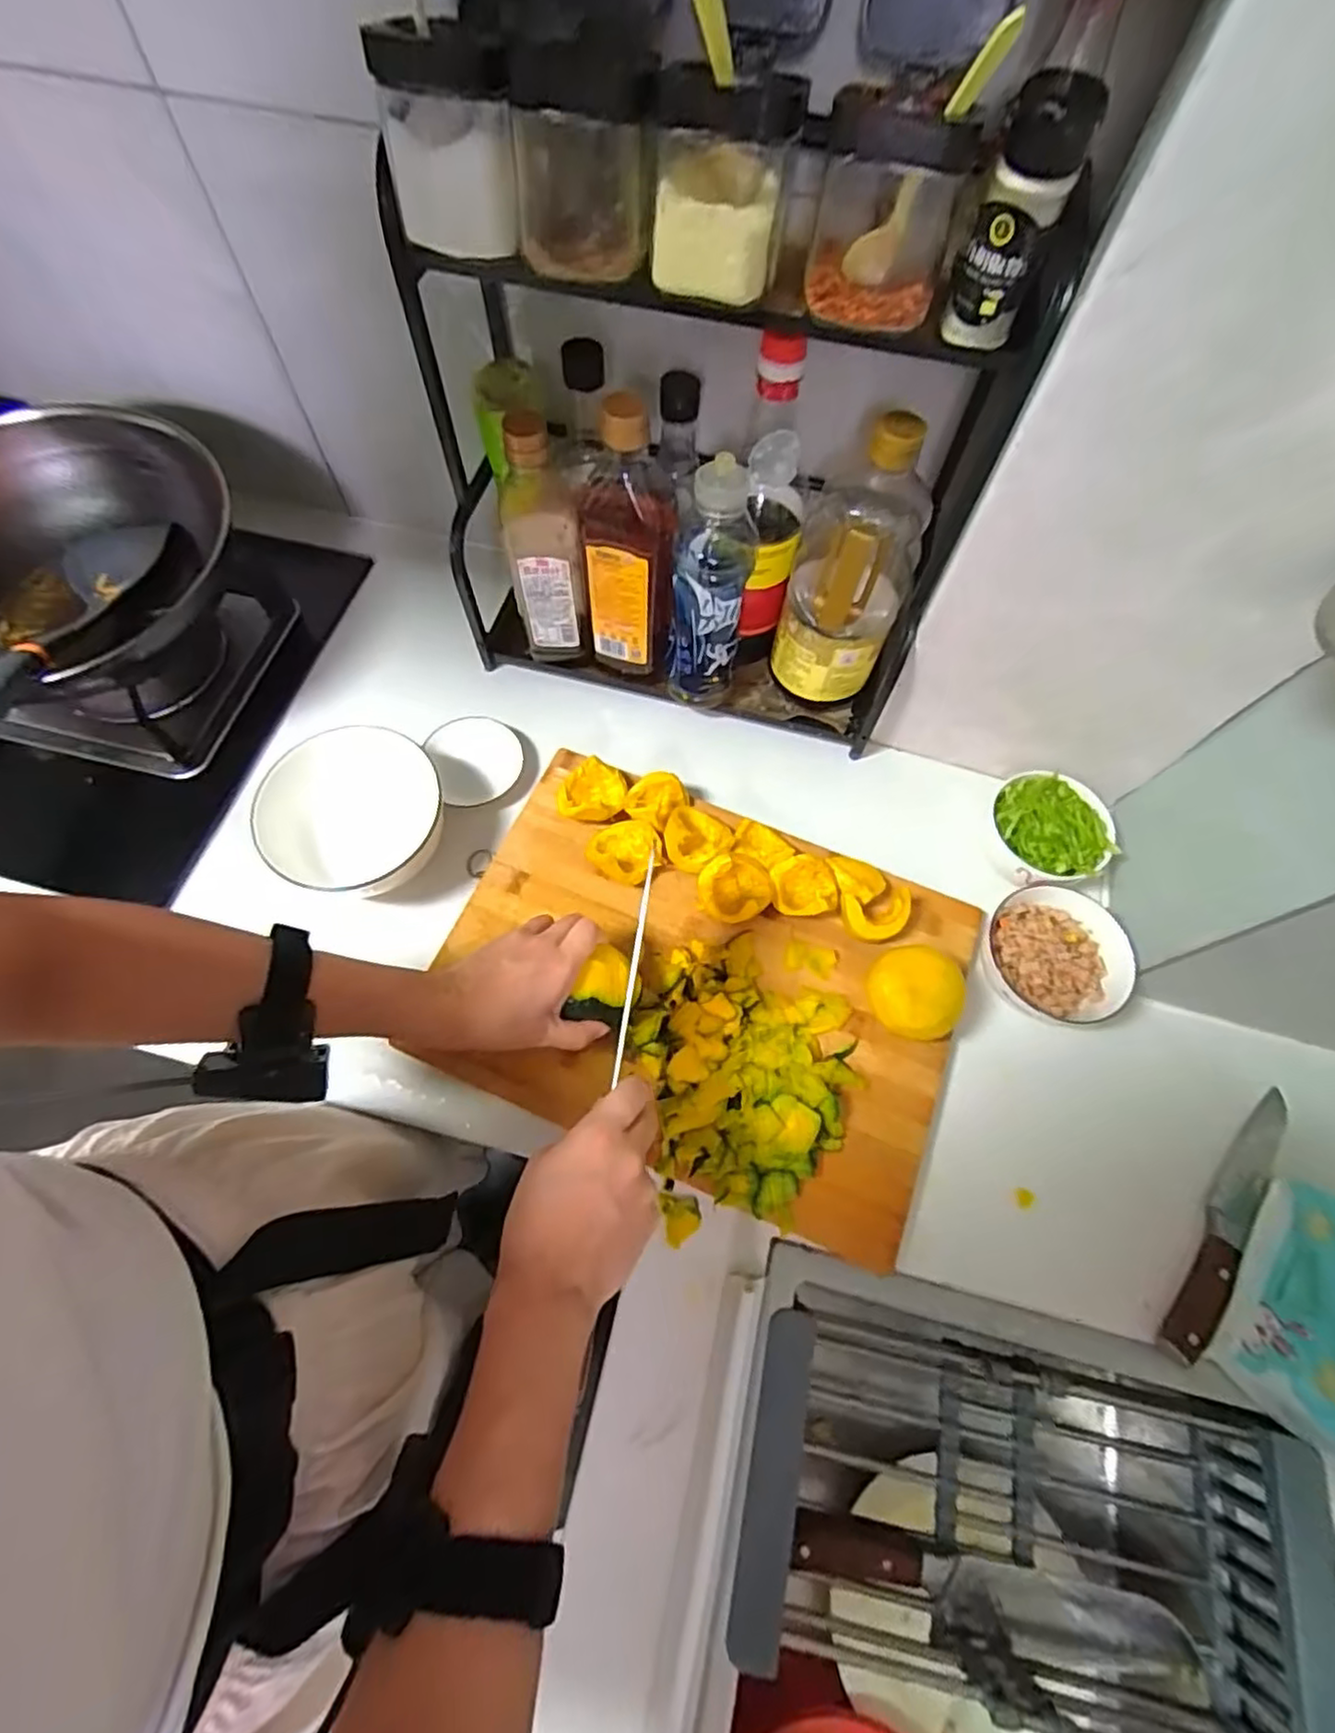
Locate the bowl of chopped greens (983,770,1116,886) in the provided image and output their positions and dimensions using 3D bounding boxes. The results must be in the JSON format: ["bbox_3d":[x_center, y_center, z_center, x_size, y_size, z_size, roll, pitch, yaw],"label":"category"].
[{"bbox_3d":[0.339,-0.025,0.617,0.092,0.069,0.100,1,66,-2],"label":"bowl of chopped greens"}]

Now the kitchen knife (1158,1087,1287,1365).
[{"bbox_3d":[0.424,0.262,0.508,0.026,0.023,0.223,38,70,14],"label":"kitchen knife"}]

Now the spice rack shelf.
[{"bbox_3d":[0.010,-0.328,0.531,0.425,0.407,0.180,13,66,4],"label":"spice rack shelf"}]

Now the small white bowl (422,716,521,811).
[{"bbox_3d":[-0.180,-0.097,0.656,0.083,0.028,0.093,-24,69,-12],"label":"small white bowl"}]

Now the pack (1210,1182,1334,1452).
[{"bbox_3d":[0.437,0.296,0.451,0.057,0.101,0.144,35,69,12],"label":"pack"}]

